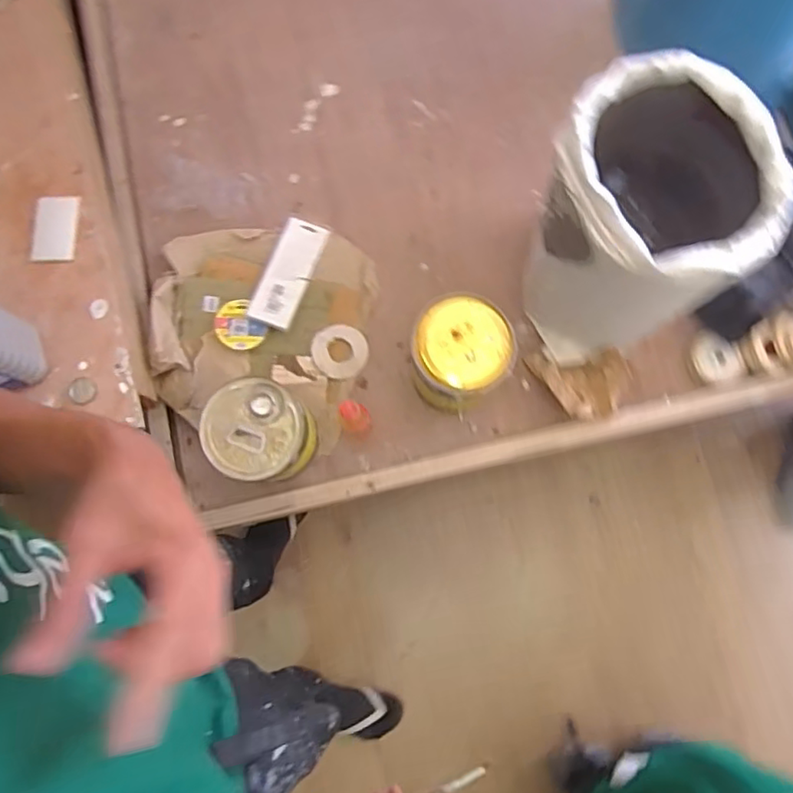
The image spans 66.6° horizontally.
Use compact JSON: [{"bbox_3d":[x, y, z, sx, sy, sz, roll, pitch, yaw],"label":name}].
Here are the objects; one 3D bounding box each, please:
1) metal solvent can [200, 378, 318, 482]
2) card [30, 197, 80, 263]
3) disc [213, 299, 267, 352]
[{"bbox_3d":[-0.220,0.061,1.001,0.156,0.157,0.154,0,79,1],"label":"metal solvent can"},{"bbox_3d":[-0.552,-0.270,0.976,0.065,0.013,0.110,4,86,-11],"label":"card"},{"bbox_3d":[-0.295,-0.130,1.125,0.082,0.010,0.093,-34,95,-6],"label":"disc"}]

